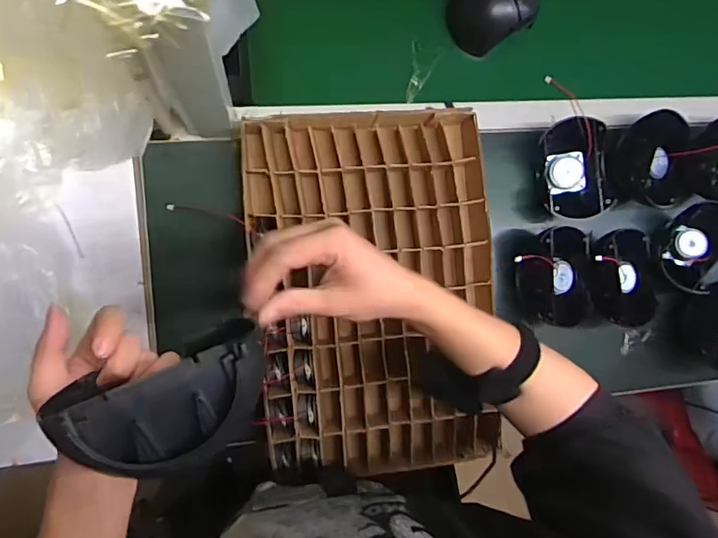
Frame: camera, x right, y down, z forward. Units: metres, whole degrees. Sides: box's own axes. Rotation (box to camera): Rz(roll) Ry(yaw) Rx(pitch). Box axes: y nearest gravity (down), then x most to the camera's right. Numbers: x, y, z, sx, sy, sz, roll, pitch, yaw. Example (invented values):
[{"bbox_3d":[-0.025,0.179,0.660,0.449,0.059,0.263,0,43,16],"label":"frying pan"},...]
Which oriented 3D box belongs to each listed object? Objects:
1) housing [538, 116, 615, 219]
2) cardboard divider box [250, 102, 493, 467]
[{"bbox_3d":[0.289,-0.134,0.698,0.075,0.056,0.133,-8,91,-10],"label":"housing"},{"bbox_3d":[0.024,0.031,0.669,0.306,0.048,0.453,-6,91,-10],"label":"cardboard divider box"}]

